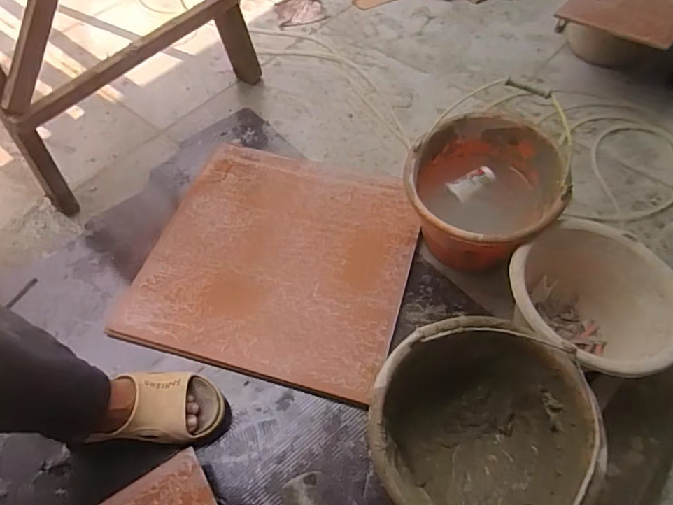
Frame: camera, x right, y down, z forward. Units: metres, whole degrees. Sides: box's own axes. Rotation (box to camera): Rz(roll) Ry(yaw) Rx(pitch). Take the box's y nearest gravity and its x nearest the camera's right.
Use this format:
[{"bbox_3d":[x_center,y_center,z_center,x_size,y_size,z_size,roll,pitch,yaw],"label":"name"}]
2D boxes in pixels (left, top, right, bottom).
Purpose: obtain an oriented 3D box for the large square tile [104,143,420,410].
[{"bbox_3d":[-0.110,0.002,0.954,0.489,0.032,0.487,13,57,11],"label":"large square tile"}]

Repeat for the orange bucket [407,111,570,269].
[{"bbox_3d":[0.257,-0.085,0.902,0.259,0.209,0.265,-1,56,1],"label":"orange bucket"}]

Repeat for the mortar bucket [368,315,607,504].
[{"bbox_3d":[0.182,0.259,0.662,0.263,0.207,0.263,-1,56,1],"label":"mortar bucket"}]

